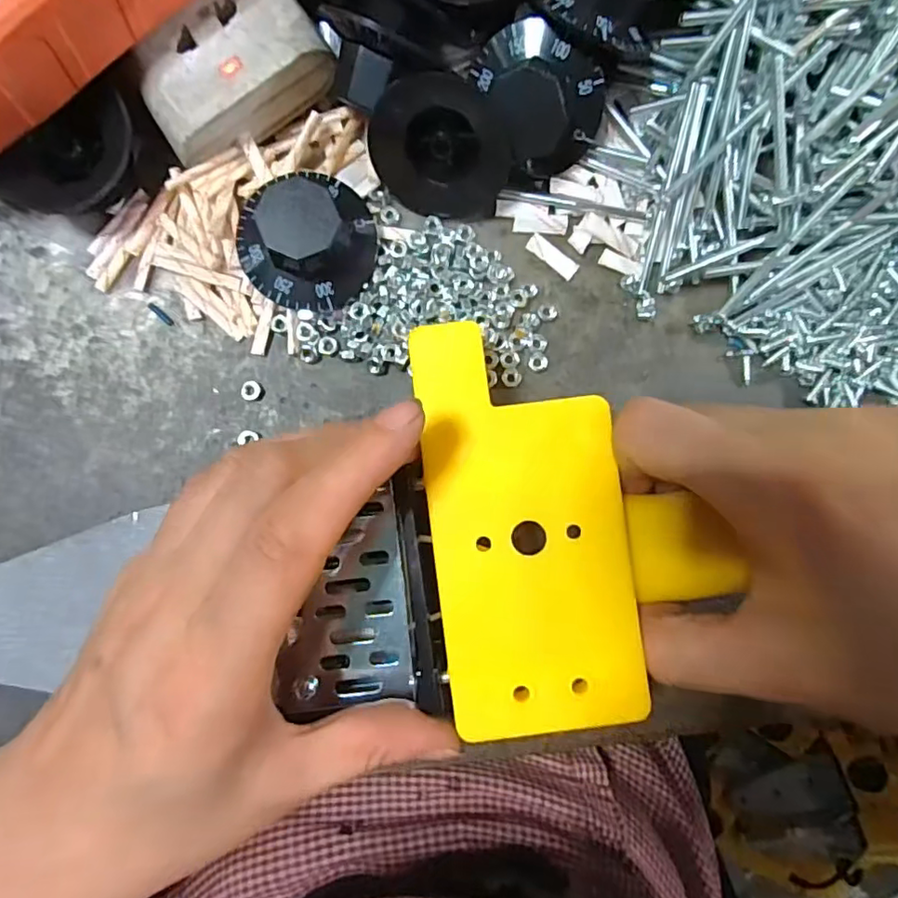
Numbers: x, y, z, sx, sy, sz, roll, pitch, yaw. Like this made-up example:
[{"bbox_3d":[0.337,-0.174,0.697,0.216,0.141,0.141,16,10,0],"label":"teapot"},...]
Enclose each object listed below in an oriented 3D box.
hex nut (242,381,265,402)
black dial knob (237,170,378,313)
[{"bbox_3d":[-0.072,-0.021,0.211,0.007,0.004,0.007,16,88,-4],"label":"hex nut"},{"bbox_3d":[-0.048,-0.071,0.198,0.047,0.026,0.041,-27,90,-4],"label":"black dial knob"}]

